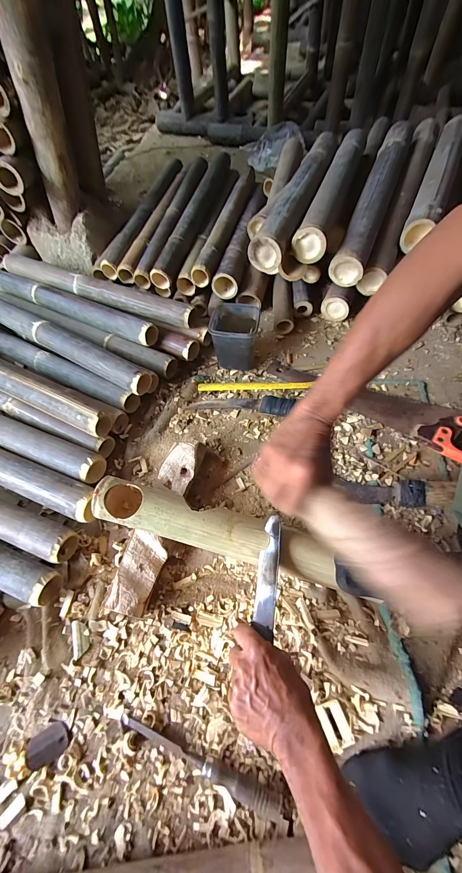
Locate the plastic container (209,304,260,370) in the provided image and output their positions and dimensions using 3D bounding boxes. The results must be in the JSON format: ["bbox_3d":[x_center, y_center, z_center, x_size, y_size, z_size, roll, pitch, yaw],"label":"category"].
[{"bbox_3d":[0.011,-0.250,0.758,0.116,0.124,0.127,7,62,8],"label":"plastic container"}]

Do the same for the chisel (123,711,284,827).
[{"bbox_3d":[-0.049,0.462,0.433,0.243,0.022,0.026,16,63,12],"label":"chisel"}]

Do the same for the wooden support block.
[{"bbox_3d":[-0.135,0.157,0.585,0.080,0.059,0.323,14,63,11],"label":"wooden support block"}]

